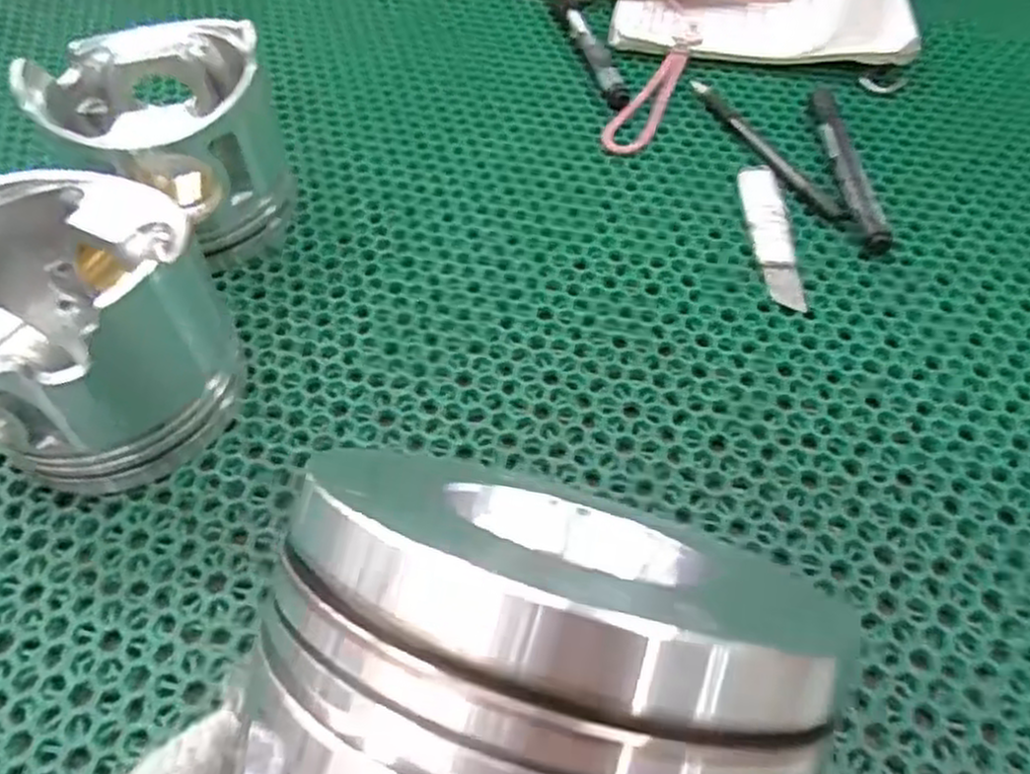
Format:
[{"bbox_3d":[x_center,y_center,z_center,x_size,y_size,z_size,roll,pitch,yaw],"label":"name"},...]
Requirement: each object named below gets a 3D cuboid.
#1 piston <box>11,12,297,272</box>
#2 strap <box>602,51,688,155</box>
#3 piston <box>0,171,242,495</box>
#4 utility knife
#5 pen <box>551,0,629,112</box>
[{"bbox_3d":[-0.184,-0.129,0.419,0.106,0.099,0.100,0,54,0],"label":"piston"},{"bbox_3d":[0.086,-0.188,0.509,0.029,0.015,0.098,21,57,15],"label":"strap"},{"bbox_3d":[-0.185,-0.023,0.337,0.112,0.096,0.107,30,59,21],"label":"piston"},{"bbox_3d":[0.144,-0.086,0.439,0.022,0.007,0.110,2,54,2],"label":"utility knife"},{"bbox_3d":[0.053,-0.242,0.554,0.017,0.017,0.139,-14,55,-9],"label":"pen"}]

